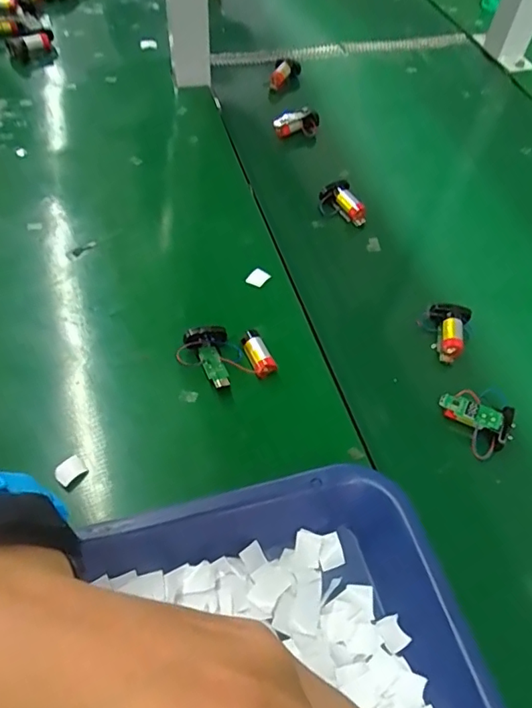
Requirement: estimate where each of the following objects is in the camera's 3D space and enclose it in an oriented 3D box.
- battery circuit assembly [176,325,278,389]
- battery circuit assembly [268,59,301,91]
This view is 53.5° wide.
[{"bbox_3d":[-0.031,0.002,0.395,0.064,0.022,0.049,-20,59,-18],"label":"battery circuit assembly"},{"bbox_3d":[0.025,-0.356,0.675,0.033,0.022,0.049,13,55,4],"label":"battery circuit assembly"}]

